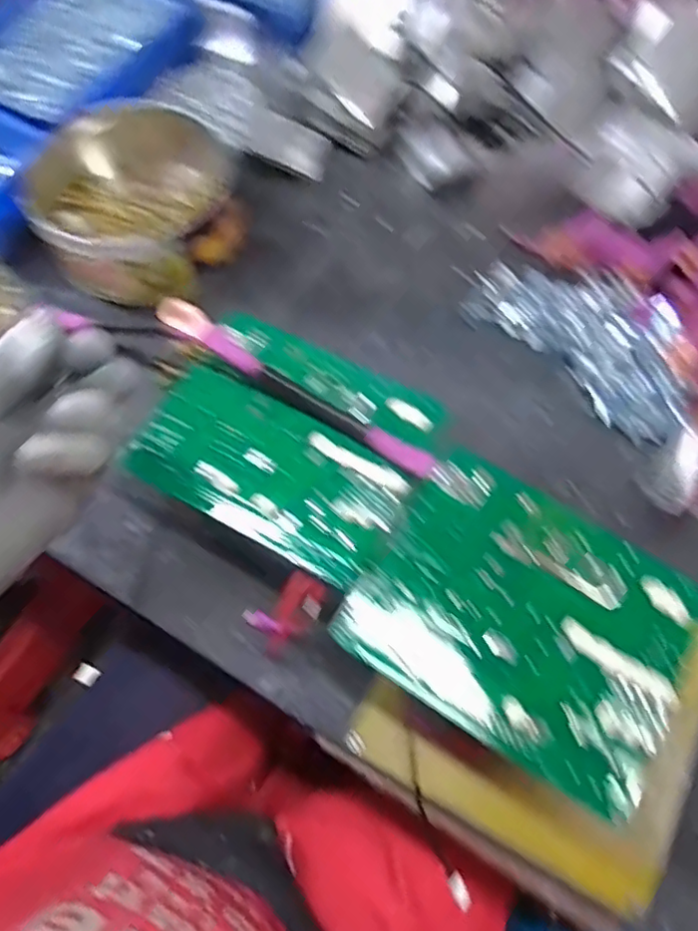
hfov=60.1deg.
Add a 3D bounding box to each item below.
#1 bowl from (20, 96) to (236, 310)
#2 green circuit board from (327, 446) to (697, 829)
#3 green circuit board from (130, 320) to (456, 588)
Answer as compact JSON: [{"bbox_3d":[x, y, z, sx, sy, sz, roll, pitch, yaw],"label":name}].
[{"bbox_3d":[-0.165,-0.205,0.478,0.150,0.073,0.161,-24,67,-10],"label":"bowl"},{"bbox_3d":[0.086,0.074,0.298,0.154,0.009,0.120,30,73,10],"label":"green circuit board"},{"bbox_3d":[-0.035,-0.016,0.348,0.152,0.012,0.122,26,69,14],"label":"green circuit board"}]

